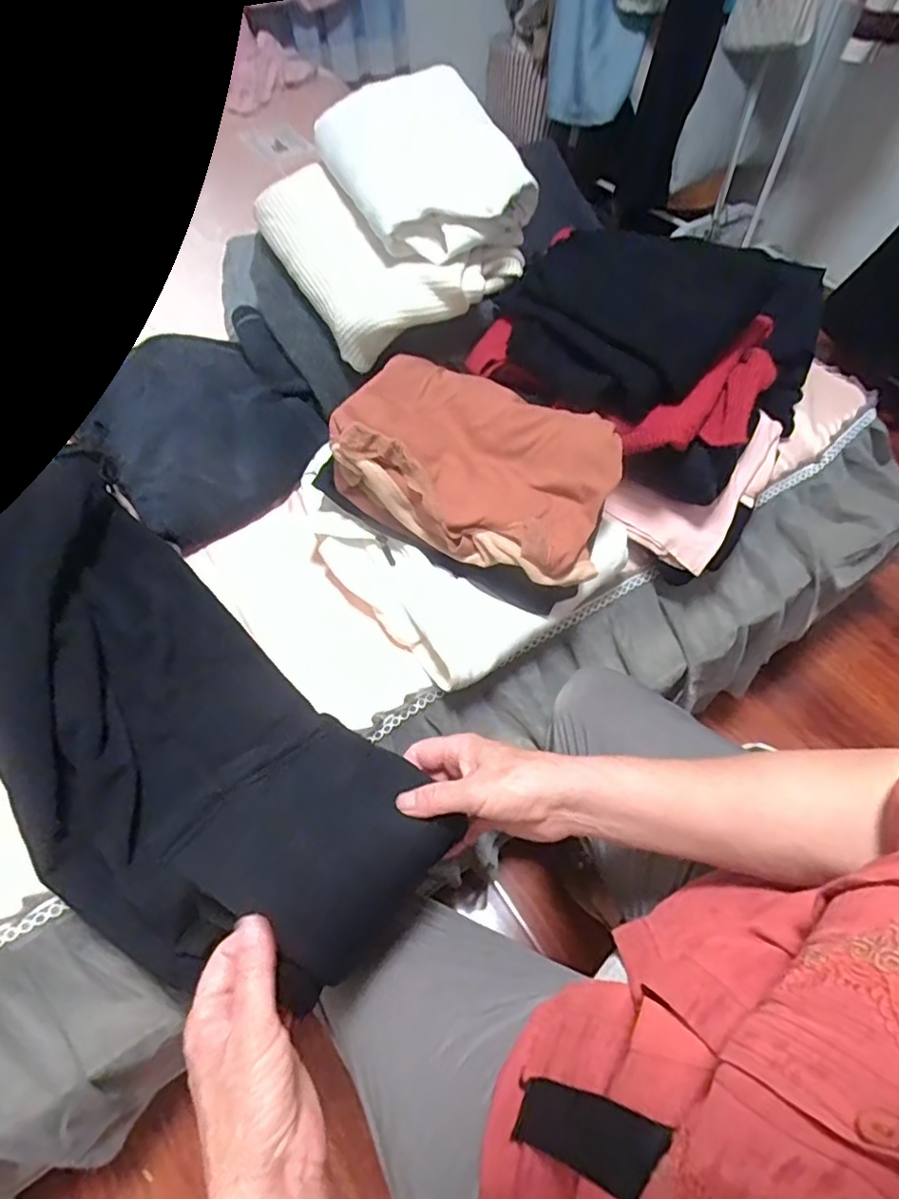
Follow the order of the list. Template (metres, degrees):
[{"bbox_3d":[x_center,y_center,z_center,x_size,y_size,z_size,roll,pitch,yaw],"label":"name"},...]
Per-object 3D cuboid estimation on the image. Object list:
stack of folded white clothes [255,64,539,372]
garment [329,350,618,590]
[{"bbox_3d":[-0.060,-0.463,0.745,0.266,0.165,0.303,-24,59,-17],"label":"stack of folded white clothes"},{"bbox_3d":[0.033,-0.145,0.636,0.277,0.086,0.188,21,57,13],"label":"garment"}]

